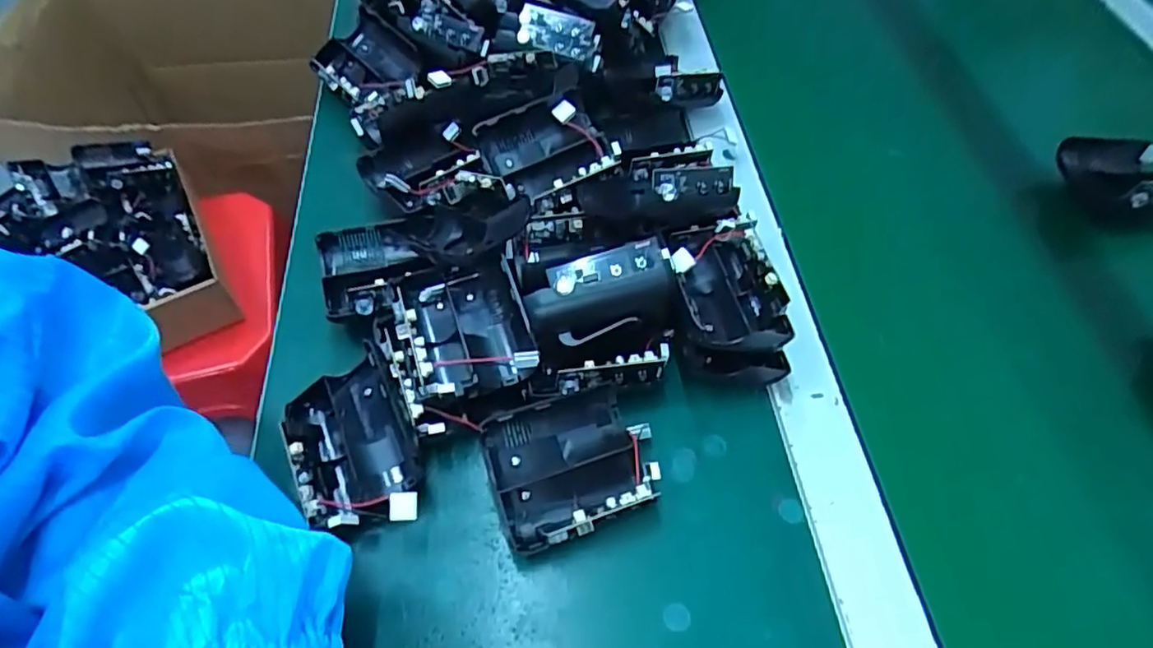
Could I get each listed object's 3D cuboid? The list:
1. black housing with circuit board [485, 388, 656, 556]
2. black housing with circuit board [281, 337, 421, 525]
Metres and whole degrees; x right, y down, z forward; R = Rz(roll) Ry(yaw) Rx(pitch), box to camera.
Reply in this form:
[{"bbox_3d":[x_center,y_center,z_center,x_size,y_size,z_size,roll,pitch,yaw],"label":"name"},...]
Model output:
[{"bbox_3d":[0.000,0.074,0.325,0.086,0.045,0.063,-18,57,-11],"label":"black housing with circuit board"},{"bbox_3d":[-0.117,0.067,0.332,0.062,0.043,0.092,-22,58,-13],"label":"black housing with circuit board"}]

